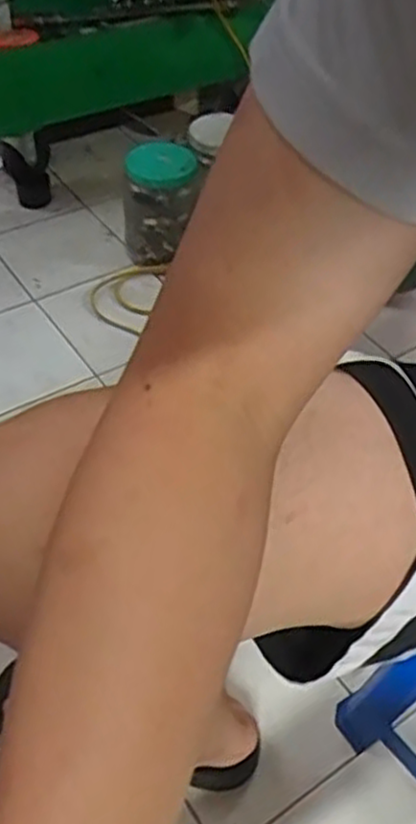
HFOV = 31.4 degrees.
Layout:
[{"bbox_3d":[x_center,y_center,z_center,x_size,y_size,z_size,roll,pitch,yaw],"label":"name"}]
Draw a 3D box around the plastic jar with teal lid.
[{"bbox_3d":[-0.073,-0.325,1.195,0.097,0.187,0.108,29,52,20],"label":"plastic jar with teal lid"}]

